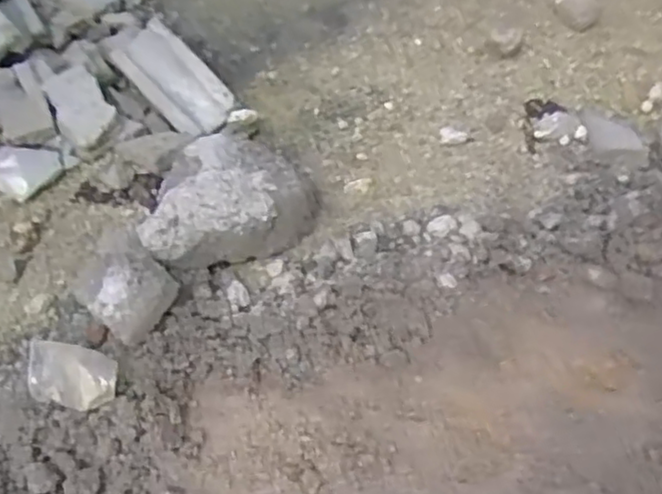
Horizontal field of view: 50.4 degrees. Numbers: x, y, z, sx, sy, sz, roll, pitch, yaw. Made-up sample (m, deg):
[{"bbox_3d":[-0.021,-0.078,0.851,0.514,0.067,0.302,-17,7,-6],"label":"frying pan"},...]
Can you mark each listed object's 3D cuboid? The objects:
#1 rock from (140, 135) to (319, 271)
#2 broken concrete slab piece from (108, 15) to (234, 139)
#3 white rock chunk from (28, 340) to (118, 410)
[{"bbox_3d":[-0.136,-0.066,0.892,0.217,0.098,0.172,-16,55,-11],"label":"rock"},{"bbox_3d":[-0.235,-0.252,1.048,0.218,0.033,0.096,43,89,13],"label":"broken concrete slab piece"},{"bbox_3d":[-0.275,0.134,0.744,0.087,0.038,0.062,3,54,3],"label":"white rock chunk"}]

